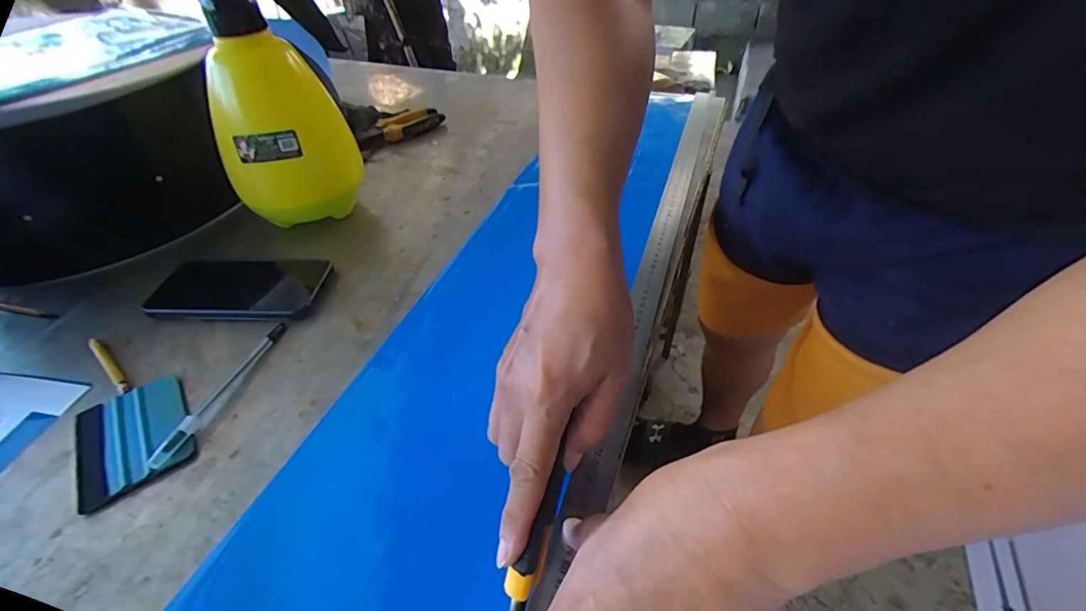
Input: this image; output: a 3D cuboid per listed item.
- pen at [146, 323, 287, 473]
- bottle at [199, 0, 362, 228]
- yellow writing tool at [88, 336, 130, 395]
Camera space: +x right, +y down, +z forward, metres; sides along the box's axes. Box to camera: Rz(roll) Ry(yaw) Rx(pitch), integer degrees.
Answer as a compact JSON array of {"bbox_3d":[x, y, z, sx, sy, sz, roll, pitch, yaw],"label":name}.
[{"bbox_3d":[-0.261,0.066,0.387,0.012,0.012,0.146,9,45,10],"label":"pen"},{"bbox_3d":[-0.285,-0.225,0.511,0.127,0.269,0.156,-8,45,-7],"label":"bottle"},{"bbox_3d":[-0.379,0.048,0.412,0.088,0.011,0.010,30,52,30],"label":"yellow writing tool"}]

